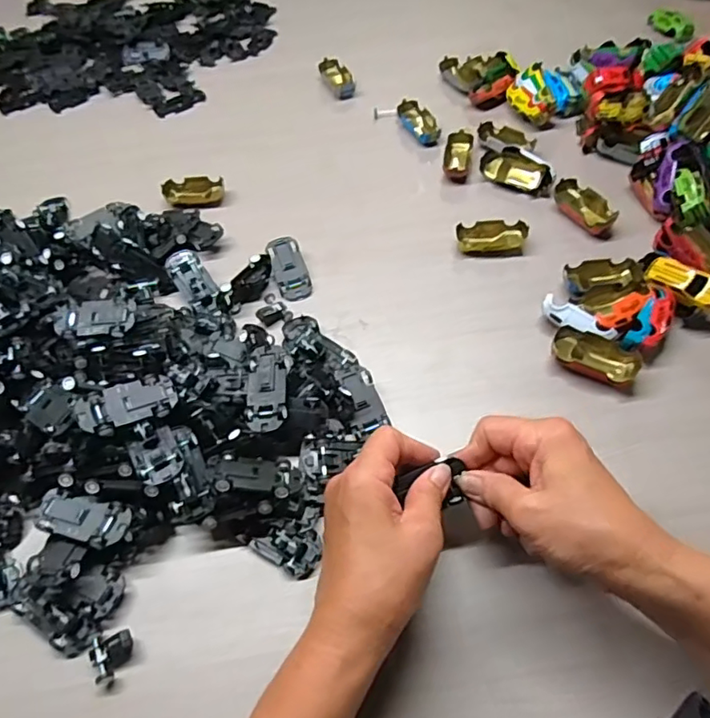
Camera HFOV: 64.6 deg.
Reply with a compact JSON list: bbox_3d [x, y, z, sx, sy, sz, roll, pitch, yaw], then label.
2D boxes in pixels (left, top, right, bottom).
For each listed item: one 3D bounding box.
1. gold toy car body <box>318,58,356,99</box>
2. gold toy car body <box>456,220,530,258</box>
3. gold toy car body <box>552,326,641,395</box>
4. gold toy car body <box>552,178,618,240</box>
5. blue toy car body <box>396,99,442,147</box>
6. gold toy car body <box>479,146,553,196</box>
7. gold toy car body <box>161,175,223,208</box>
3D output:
[{"bbox_3d":[-0.021,-0.348,0.696,0.032,0.022,0.054,-24,59,-11],"label":"gold toy car body"},{"bbox_3d":[0.129,-0.114,0.532,0.064,0.018,0.036,4,57,6],"label":"gold toy car body"},{"bbox_3d":[0.189,0.000,0.442,0.066,0.021,0.032,27,63,20],"label":"gold toy car body"},{"bbox_3d":[0.221,-0.145,0.537,0.035,0.016,0.070,-21,58,-9],"label":"gold toy car body"},{"bbox_3d":[0.072,-0.265,0.630,0.031,0.017,0.065,-22,58,-10],"label":"blue toy car body"},{"bbox_3d":[0.165,-0.191,0.569,0.072,0.024,0.029,36,66,24],"label":"gold toy car body"},{"bbox_3d":[-0.168,-0.174,0.587,0.061,0.019,0.032,-8,57,-1],"label":"gold toy car body"}]

